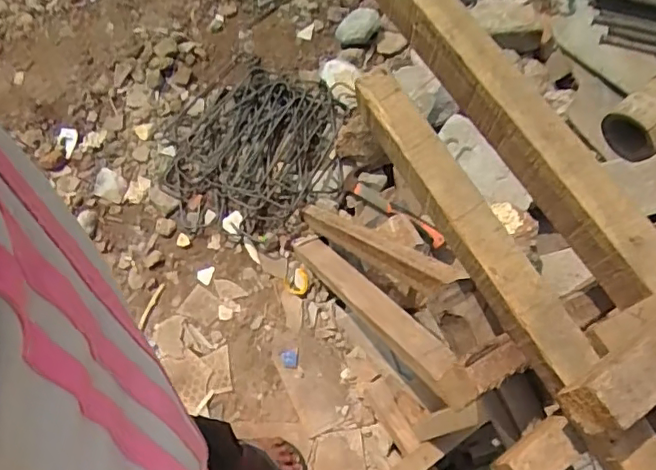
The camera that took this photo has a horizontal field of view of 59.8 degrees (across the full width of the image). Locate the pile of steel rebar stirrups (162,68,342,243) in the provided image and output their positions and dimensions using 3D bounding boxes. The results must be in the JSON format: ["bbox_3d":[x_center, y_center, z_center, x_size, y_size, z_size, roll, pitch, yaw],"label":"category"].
[{"bbox_3d":[-0.193,-0.213,1.482,0.445,0.103,0.455,-5,85,-2],"label":"pile of steel rebar stirrups"}]

